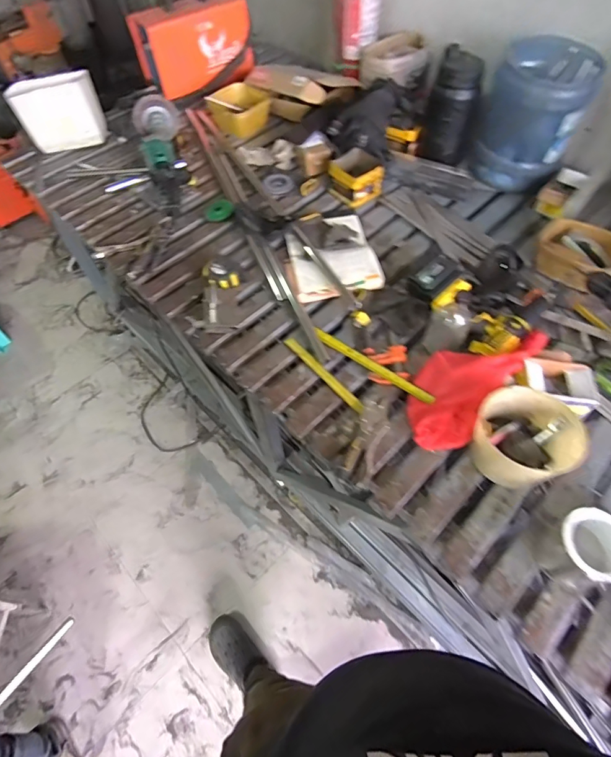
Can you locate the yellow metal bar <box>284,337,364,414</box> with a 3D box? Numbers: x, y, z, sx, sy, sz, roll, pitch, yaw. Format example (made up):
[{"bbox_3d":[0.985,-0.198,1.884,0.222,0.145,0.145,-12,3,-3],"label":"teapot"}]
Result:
[{"bbox_3d":[0.040,-0.011,0.932,0.021,0.009,0.242,-35,64,-20],"label":"yellow metal bar"}]

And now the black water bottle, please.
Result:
[{"bbox_3d":[0.416,-0.764,1.219,0.134,0.267,0.138,14,59,9],"label":"black water bottle"}]

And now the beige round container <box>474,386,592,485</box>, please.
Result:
[{"bbox_3d":[0.387,0.109,0.773,0.154,0.115,0.165,0,58,0],"label":"beige round container"}]

